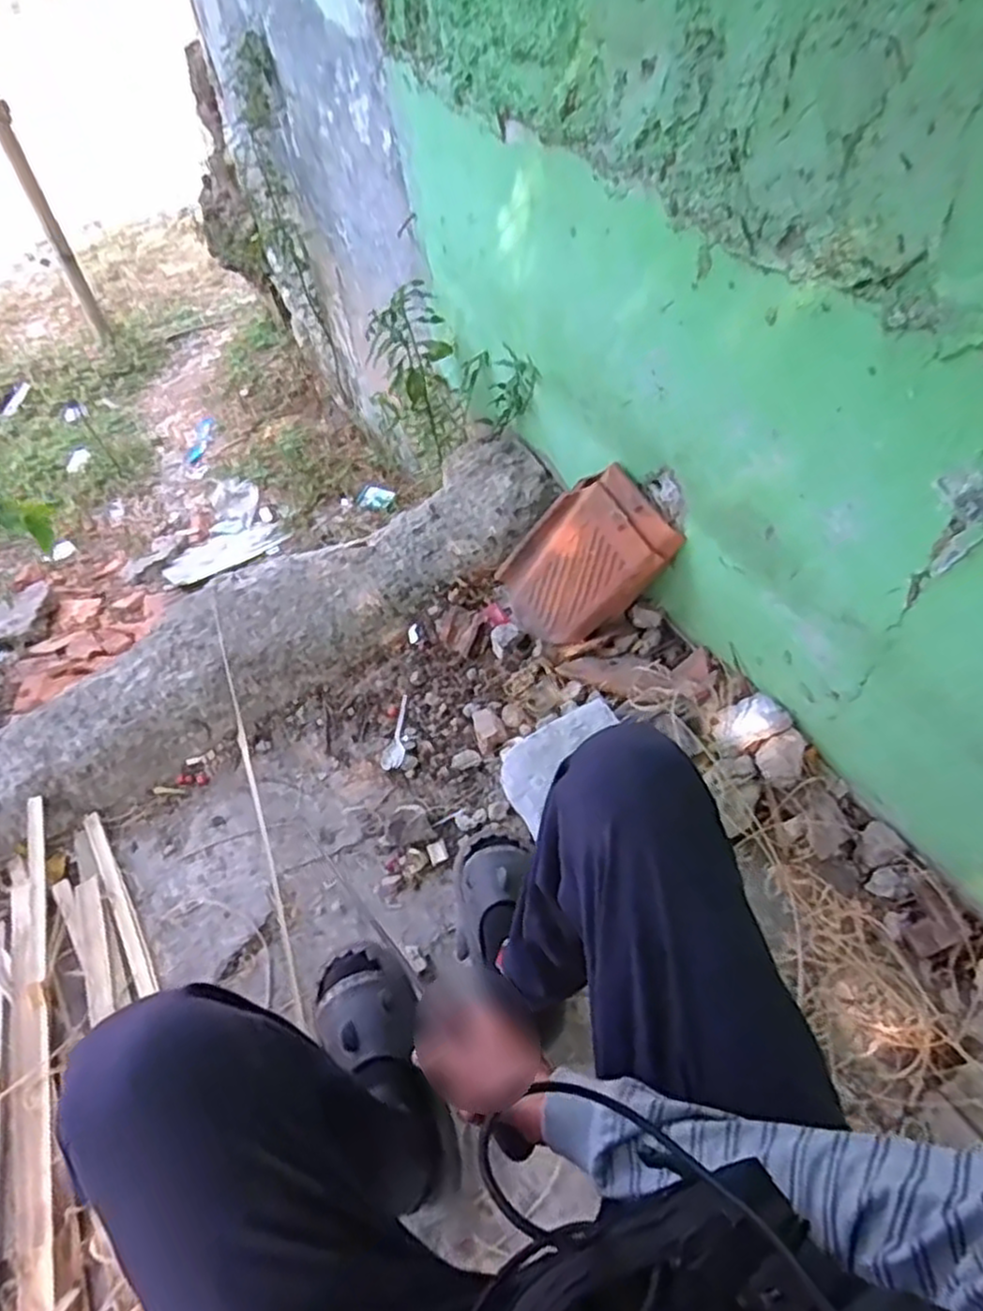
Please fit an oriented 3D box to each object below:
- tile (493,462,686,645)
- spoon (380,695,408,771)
[{"bbox_3d":[0.147,-0.163,1.246,0.049,0.322,0.231,-6,56,-47],"label":"tile"},{"bbox_3d":[-0.154,0.126,1.220,0.038,0.008,0.140,5,54,7],"label":"spoon"}]

